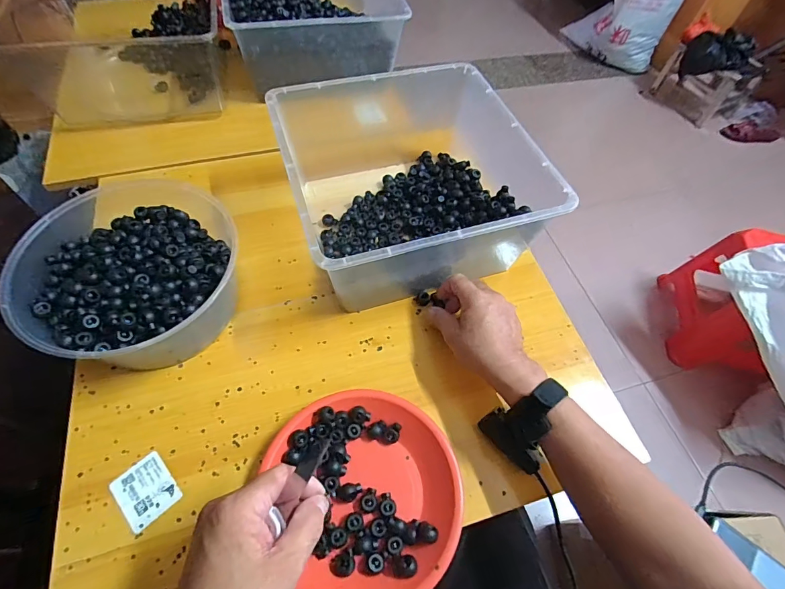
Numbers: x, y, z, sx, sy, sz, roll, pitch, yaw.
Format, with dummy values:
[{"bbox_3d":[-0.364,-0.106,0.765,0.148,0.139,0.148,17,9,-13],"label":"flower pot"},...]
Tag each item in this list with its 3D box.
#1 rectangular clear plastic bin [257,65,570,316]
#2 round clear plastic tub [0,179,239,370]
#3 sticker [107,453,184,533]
[{"bbox_3d":[0.017,-0.144,0.545,0.299,0.151,0.299,-15,61,-13],"label":"rectangular clear plastic bin"},{"bbox_3d":[-0.294,-0.023,0.477,0.228,0.111,0.226,2,59,-3],"label":"round clear plastic tub"},{"bbox_3d":[-0.253,0.200,0.407,0.050,0.004,0.062,-36,70,-28],"label":"sticker"}]

